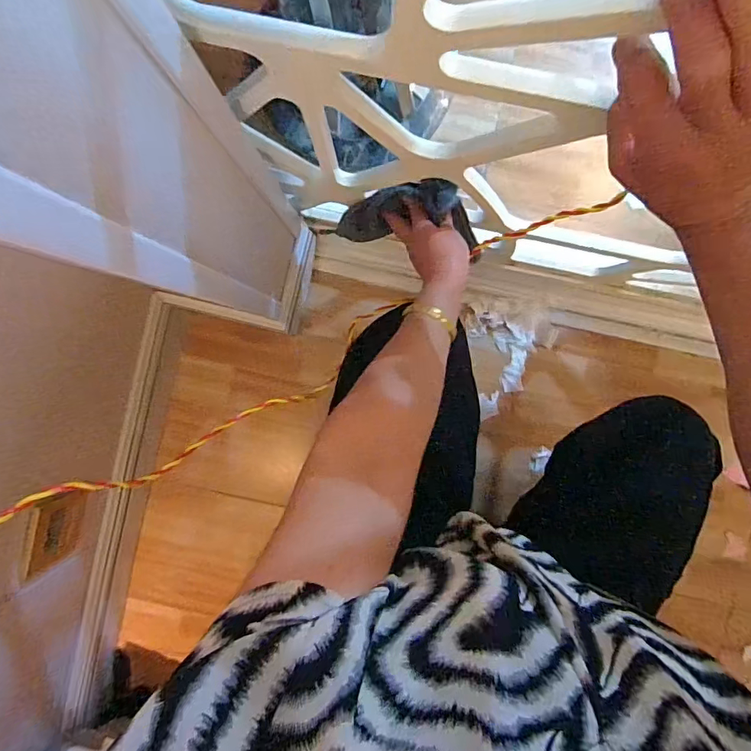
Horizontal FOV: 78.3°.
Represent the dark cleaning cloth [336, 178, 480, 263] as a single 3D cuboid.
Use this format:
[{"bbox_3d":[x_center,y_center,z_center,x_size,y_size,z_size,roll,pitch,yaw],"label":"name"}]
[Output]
[{"bbox_3d":[0.036,-0.193,0.584,0.168,0.095,0.079,5,99,30],"label":"dark cleaning cloth"}]

